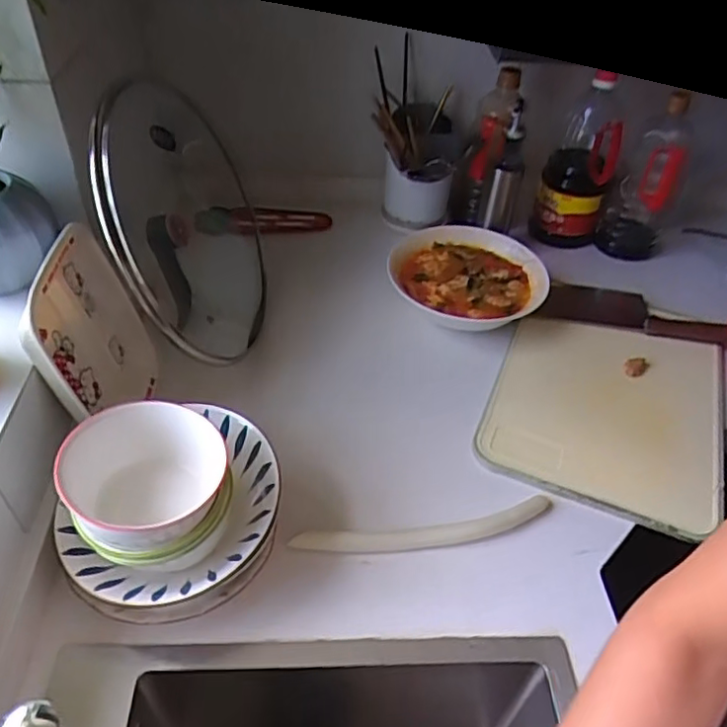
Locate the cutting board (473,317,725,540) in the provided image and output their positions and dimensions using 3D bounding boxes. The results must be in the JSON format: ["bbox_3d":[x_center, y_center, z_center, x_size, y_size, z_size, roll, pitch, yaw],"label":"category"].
[{"bbox_3d":[0.305,0.047,0.771,0.272,0.023,0.309,20,52,10],"label":"cutting board"}]

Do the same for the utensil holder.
[{"bbox_3d":[0.078,-0.340,0.955,0.132,0.251,0.142,2,44,-1],"label":"utensil holder"}]

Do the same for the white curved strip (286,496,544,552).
[{"bbox_3d":[0.067,0.172,0.640,0.274,0.021,0.031,-6,45,-10],"label":"white curved strip"}]

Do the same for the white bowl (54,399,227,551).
[{"bbox_3d":[-0.178,0.101,0.524,0.125,0.074,0.120,2,44,-2],"label":"white bowl"}]

